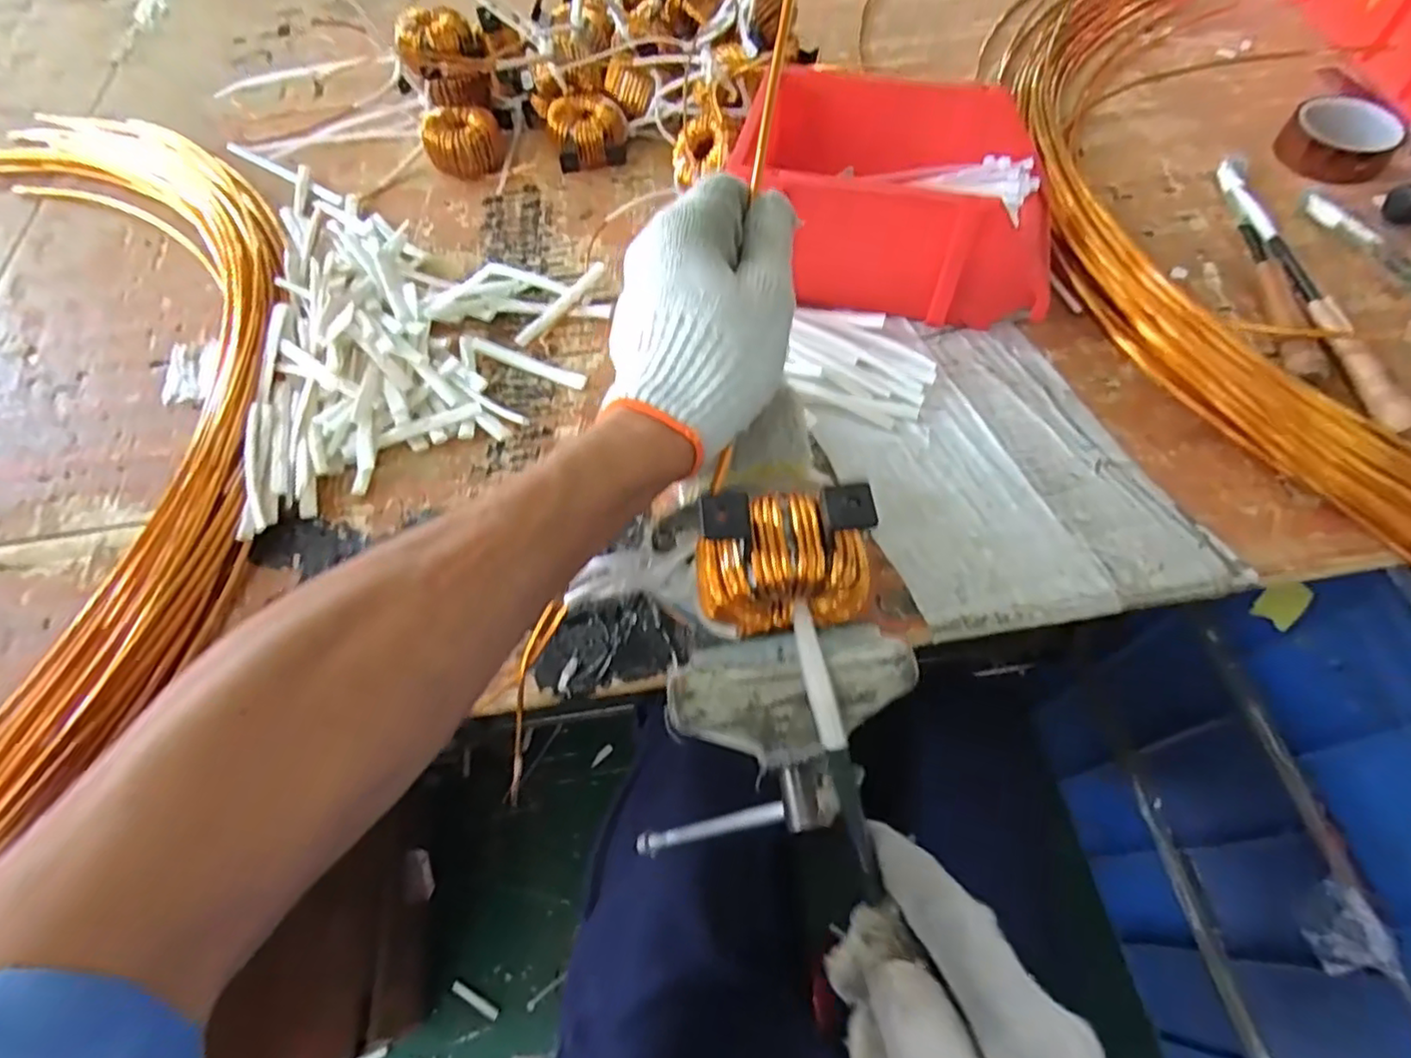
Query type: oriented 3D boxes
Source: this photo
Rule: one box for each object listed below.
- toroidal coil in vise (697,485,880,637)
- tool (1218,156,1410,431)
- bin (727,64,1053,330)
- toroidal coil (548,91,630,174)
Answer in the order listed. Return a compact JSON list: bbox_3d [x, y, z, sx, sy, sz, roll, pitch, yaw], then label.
[{"bbox_3d":[0.032,0.013,0.274,0.072,0.066,0.041,-11,61,-5],"label":"toroidal coil in vise"},{"bbox_3d":[0.485,-0.208,0.550,0.031,0.028,0.317,-1,61,1],"label":"tool"},{"bbox_3d":[0.158,-0.268,0.547,0.242,0.117,0.171,12,62,8],"label":"bin"},{"bbox_3d":[-0.112,-0.385,0.661,0.074,0.042,0.071,-1,61,1],"label":"toroidal coil"}]

